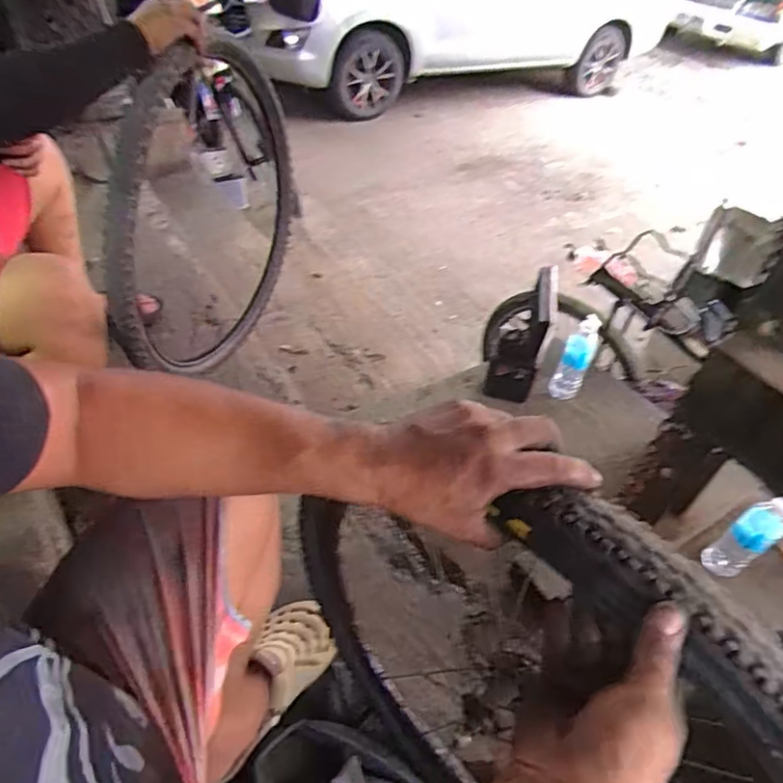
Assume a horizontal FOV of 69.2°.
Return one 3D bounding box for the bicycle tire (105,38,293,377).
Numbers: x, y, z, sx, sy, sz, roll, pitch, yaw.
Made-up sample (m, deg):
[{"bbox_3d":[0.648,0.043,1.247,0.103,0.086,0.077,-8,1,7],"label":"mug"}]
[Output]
[{"bbox_3d":[-0.331,-0.303,1.074,0.075,0.627,0.589,13,46,7],"label":"bicycle tire"}]

